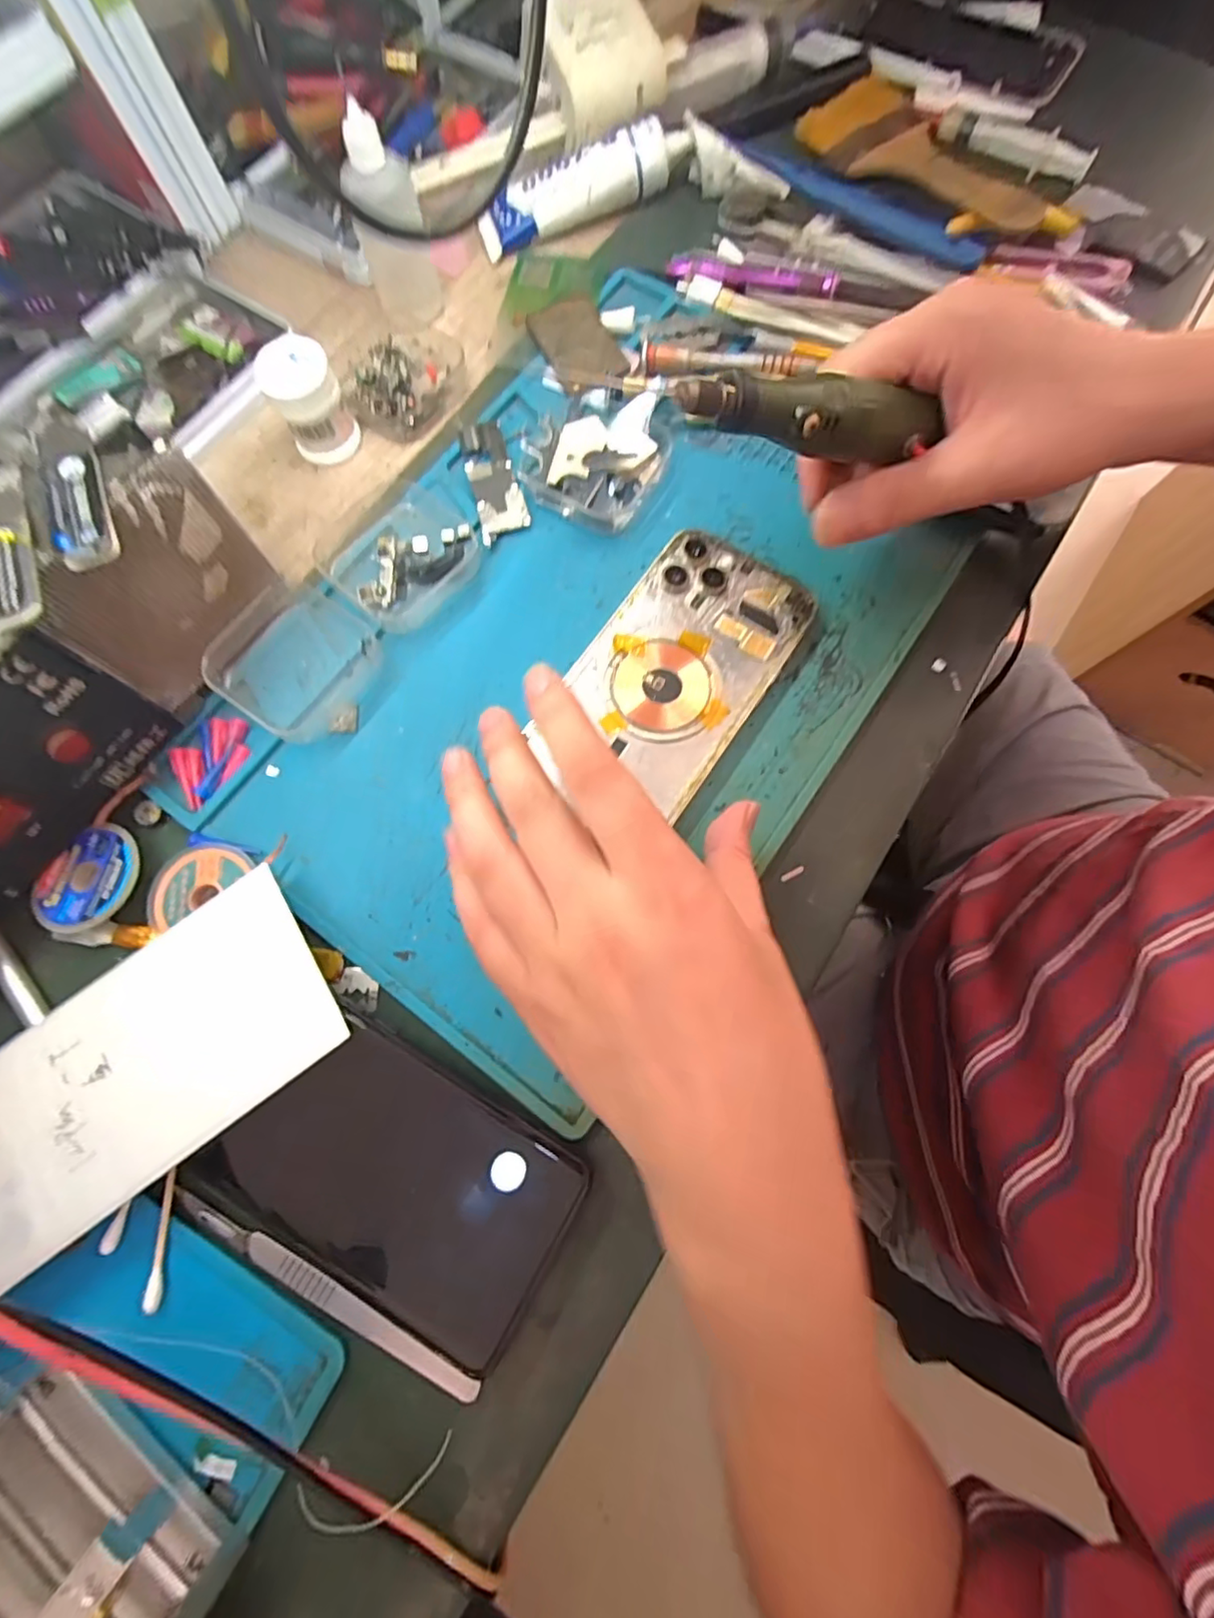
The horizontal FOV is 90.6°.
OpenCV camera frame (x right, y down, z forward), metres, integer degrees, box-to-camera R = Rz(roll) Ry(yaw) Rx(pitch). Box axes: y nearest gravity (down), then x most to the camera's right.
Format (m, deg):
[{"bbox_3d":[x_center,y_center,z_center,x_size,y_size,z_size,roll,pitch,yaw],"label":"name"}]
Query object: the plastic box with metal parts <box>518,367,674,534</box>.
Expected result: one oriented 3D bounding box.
[{"bbox_3d":[-0.007,-0.184,0.303,0.074,0.013,0.085,17,76,4],"label":"plastic box with metal parts"}]

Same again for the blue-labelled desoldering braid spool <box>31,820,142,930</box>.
[{"bbox_3d":[-0.214,0.029,0.249,0.039,0.009,0.043,40,79,9],"label":"blue-labelled desoldering braid spool"}]

